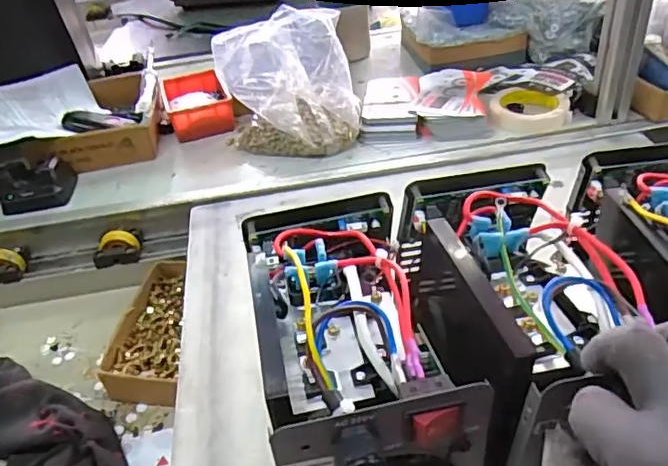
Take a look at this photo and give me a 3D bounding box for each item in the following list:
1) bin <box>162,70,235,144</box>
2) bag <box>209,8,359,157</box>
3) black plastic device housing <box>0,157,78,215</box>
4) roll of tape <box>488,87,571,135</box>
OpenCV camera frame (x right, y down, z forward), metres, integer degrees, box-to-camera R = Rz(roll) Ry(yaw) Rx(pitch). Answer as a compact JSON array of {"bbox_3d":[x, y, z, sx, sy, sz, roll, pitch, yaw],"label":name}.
[{"bbox_3d":[-0.219,-0.202,0.919,0.093,0.046,0.151,-18,39,-13],"label":"bin"},{"bbox_3d":[-0.063,-0.206,0.807,0.186,0.155,0.156,-8,38,0],"label":"bag"},{"bbox_3d":[-0.395,-0.065,0.774,0.087,0.044,0.070,-12,38,-5],"label":"black plastic device housing"},{"bbox_3d":[0.276,-0.175,0.821,0.108,0.022,0.108,5,39,16],"label":"roll of tape"}]

